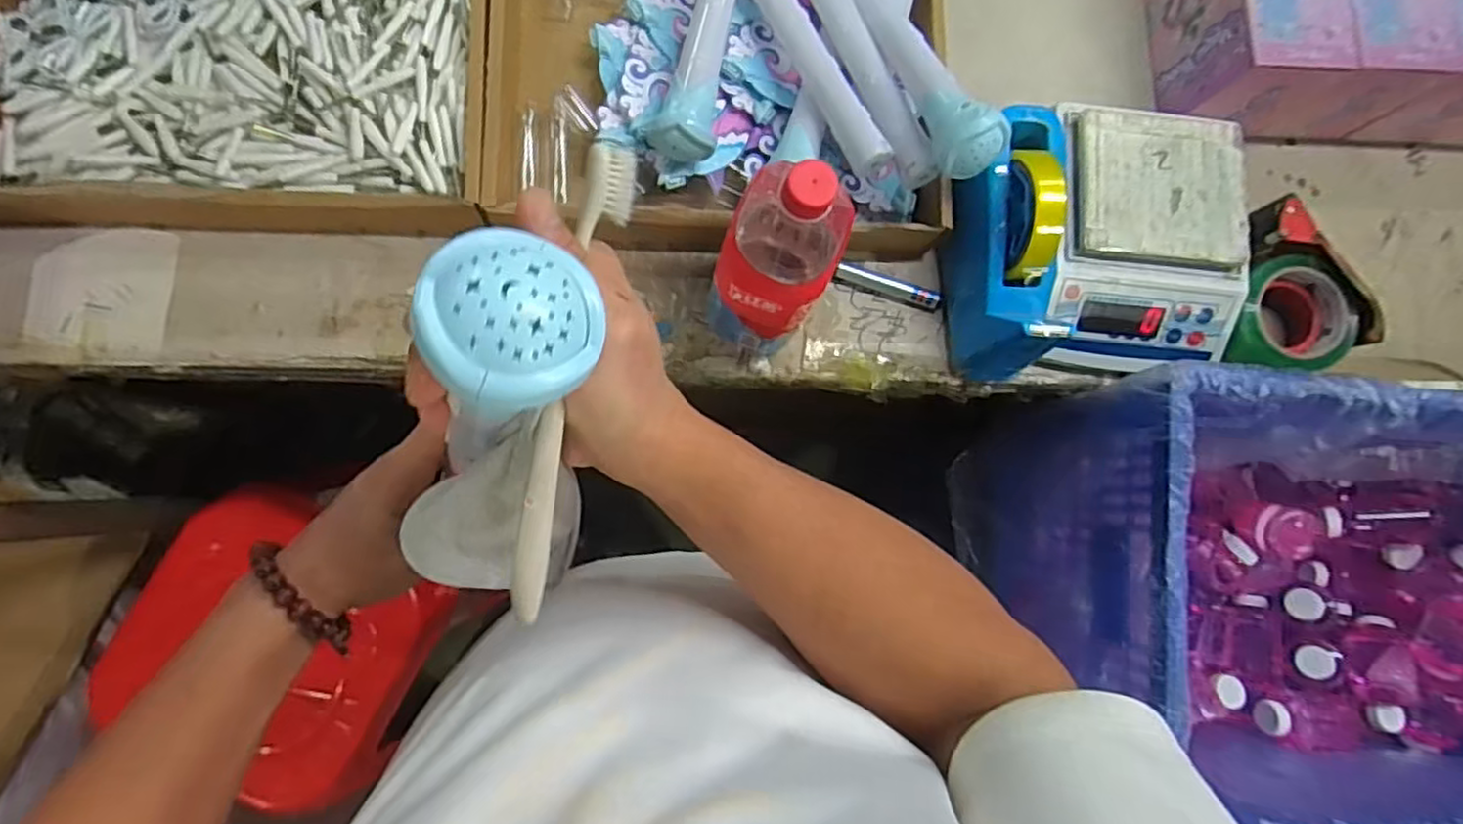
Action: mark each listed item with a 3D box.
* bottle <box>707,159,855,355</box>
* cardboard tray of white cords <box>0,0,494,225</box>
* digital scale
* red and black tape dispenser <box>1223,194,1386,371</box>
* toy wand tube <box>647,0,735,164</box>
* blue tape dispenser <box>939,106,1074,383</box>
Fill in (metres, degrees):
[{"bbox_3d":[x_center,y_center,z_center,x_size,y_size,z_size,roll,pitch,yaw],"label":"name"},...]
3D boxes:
[{"bbox_3d":[0.039,-0.109,0.508,0.087,0.216,0.094,1,83,-7],"label":"bottle"},{"bbox_3d":[-0.389,-0.324,0.567,0.388,0.047,0.356,0,83,-8],"label":"cardboard tray of white cords"},{"bbox_3d":[0.354,-0.149,0.619,0.167,0.070,0.227,2,83,-7],"label":"digital scale"},{"bbox_3d":[0.488,-0.109,0.630,0.100,0.070,0.144,-10,85,-9],"label":"red and black tape dispenser"},{"bbox_3d":[-0.011,-0.350,0.572,0.050,0.054,0.311,13,82,-6],"label":"toy wand tube"},{"bbox_3d":[0.229,-0.136,0.581,0.075,0.115,0.205,-2,84,-8],"label":"blue tape dispenser"}]

